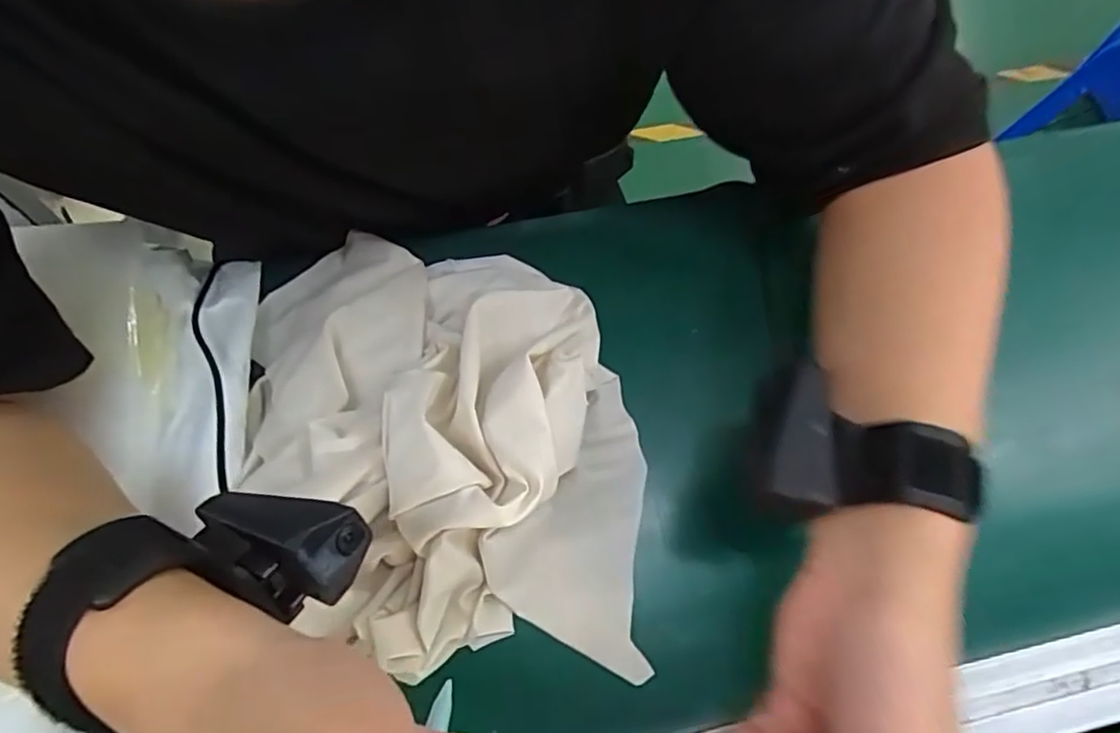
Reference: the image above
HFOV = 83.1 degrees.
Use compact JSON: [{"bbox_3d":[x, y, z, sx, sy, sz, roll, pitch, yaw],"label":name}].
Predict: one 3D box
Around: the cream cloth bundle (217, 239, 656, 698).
[{"bbox_3d":[-0.063,0.031,0.322,0.211,0.079,0.218,3,69,0],"label":"cream cloth bundle"}]

